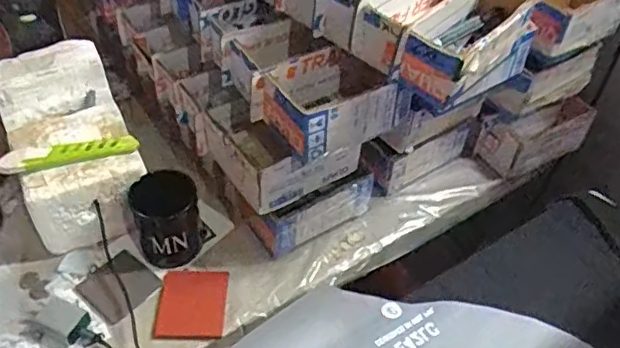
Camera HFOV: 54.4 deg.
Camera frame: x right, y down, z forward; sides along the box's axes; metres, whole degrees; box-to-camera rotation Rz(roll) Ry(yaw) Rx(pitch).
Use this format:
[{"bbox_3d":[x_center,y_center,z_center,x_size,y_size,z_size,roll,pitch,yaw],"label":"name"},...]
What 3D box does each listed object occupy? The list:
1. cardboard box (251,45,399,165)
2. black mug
[{"bbox_3d":[0.019,-0.084,0.696,0.141,0.073,0.103,-24,52,-26],"label":"cardboard box"},{"bbox_3d":[-0.177,0.054,0.743,0.078,0.105,0.076,-10,47,-15],"label":"black mug"}]

